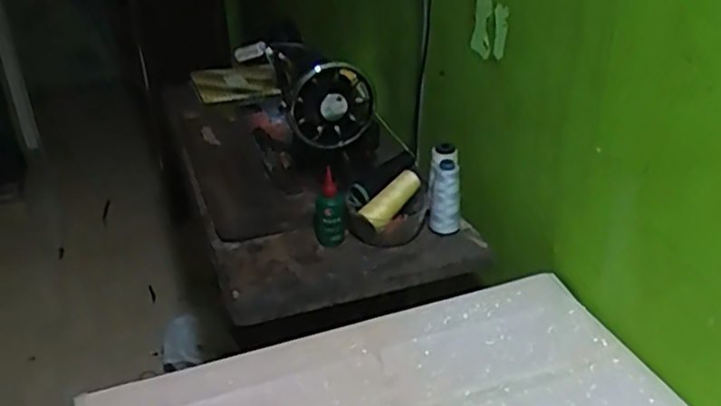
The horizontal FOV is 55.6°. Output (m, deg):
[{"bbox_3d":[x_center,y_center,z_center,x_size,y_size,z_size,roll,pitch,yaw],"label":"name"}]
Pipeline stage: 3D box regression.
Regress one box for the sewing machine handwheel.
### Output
[{"bbox_3d":[-0.043,-0.150,1.051,0.124,0.119,0.055,-18,34,-26],"label":"sewing machine handwheel"}]

